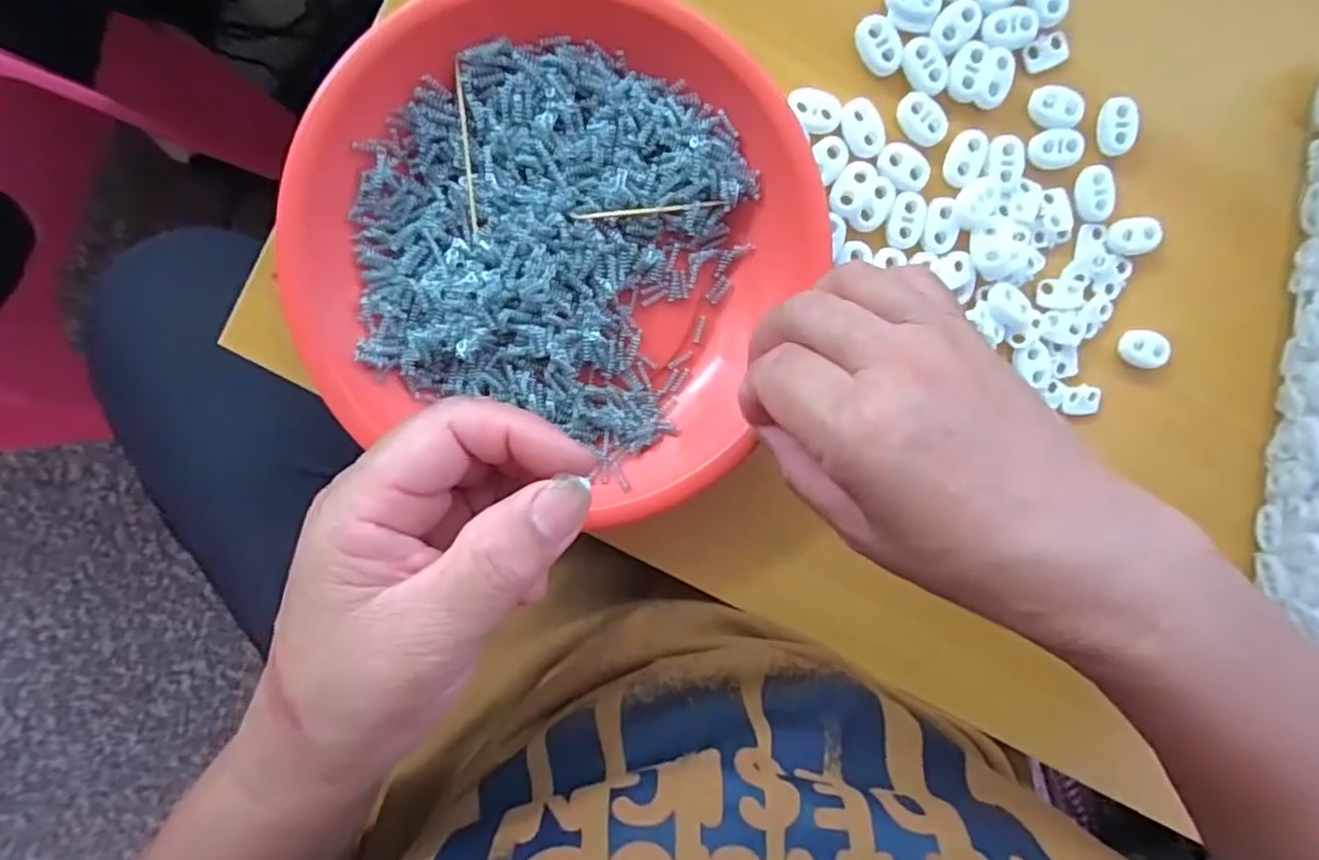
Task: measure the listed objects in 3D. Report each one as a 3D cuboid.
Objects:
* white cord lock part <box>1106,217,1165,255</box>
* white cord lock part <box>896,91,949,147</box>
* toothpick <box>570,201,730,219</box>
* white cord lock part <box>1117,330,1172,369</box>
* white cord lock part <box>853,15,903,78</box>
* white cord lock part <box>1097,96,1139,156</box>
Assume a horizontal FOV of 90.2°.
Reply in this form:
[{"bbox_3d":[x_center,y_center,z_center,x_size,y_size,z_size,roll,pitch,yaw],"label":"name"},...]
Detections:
[{"bbox_3d":[0.201,-0.082,0.278,0.022,0.005,0.015,-5,98,-5],"label":"white cord lock part"},{"bbox_3d":[0.106,-0.124,0.262,0.015,0.004,0.022,-41,100,1],"label":"white cord lock part"},{"bbox_3d":[-0.003,-0.084,0.252,0.060,0.004,0.004,-7,99,-5],"label":"toothpick"},{"bbox_3d":[0.212,-0.035,0.287,0.022,0.005,0.016,11,97,-7],"label":"white cord lock part"},{"bbox_3d":[0.087,-0.152,0.258,0.015,0.004,0.022,-32,100,-1],"label":"white cord lock part"},{"bbox_3d":[0.189,-0.126,0.271,0.012,0.007,0.023,1,98,-6],"label":"white cord lock part"}]

